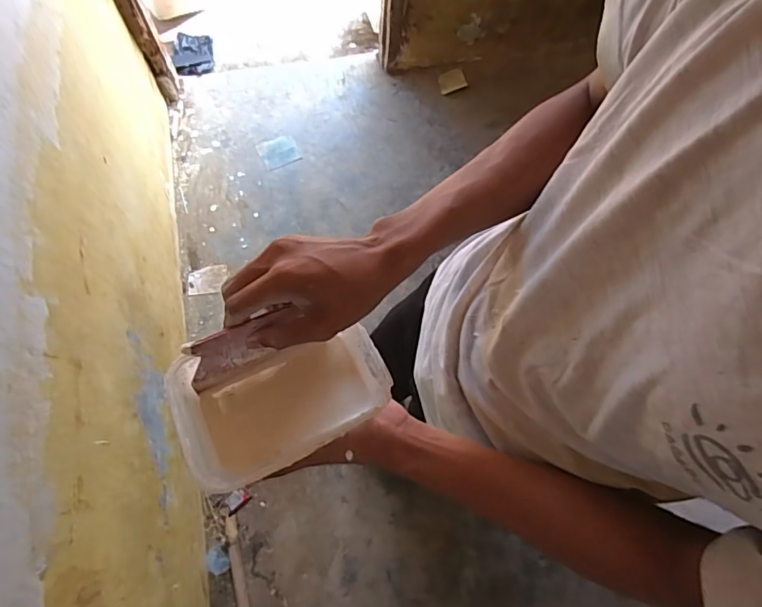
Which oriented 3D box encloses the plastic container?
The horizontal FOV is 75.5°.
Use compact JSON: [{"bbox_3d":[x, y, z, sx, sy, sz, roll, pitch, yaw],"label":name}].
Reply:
[{"bbox_3d":[-0.081,0.085,0.437,0.172,0.068,0.107,-19,73,-8],"label":"plastic container"}]

